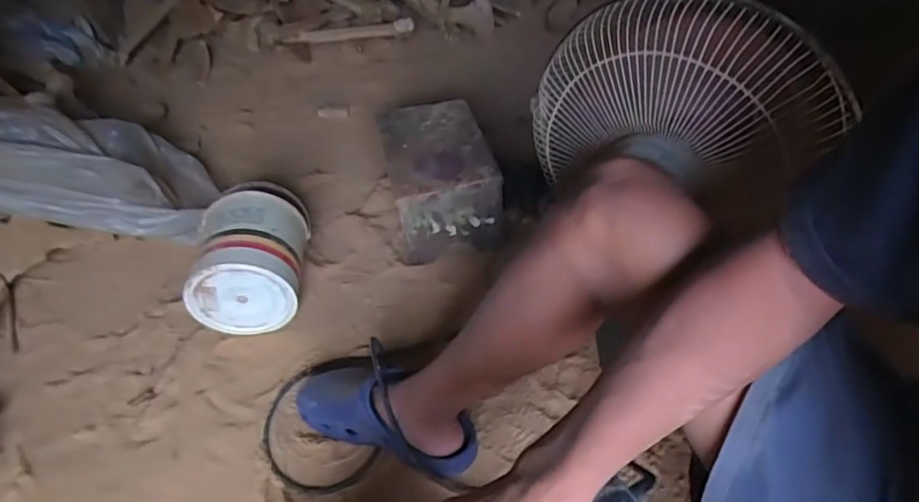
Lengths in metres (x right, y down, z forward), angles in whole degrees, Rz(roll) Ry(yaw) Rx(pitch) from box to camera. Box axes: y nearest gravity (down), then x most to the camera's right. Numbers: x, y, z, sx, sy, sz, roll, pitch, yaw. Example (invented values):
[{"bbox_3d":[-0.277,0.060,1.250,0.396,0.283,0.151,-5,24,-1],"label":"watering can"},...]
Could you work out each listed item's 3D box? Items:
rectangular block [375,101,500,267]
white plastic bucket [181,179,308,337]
[{"bbox_3d":[-0.043,-0.150,1.177,0.207,0.204,0.308,-12,40,-8],"label":"rectangular block"},{"bbox_3d":[-0.374,-0.009,1.057,0.179,0.177,0.271,-7,40,-2],"label":"white plastic bucket"}]

